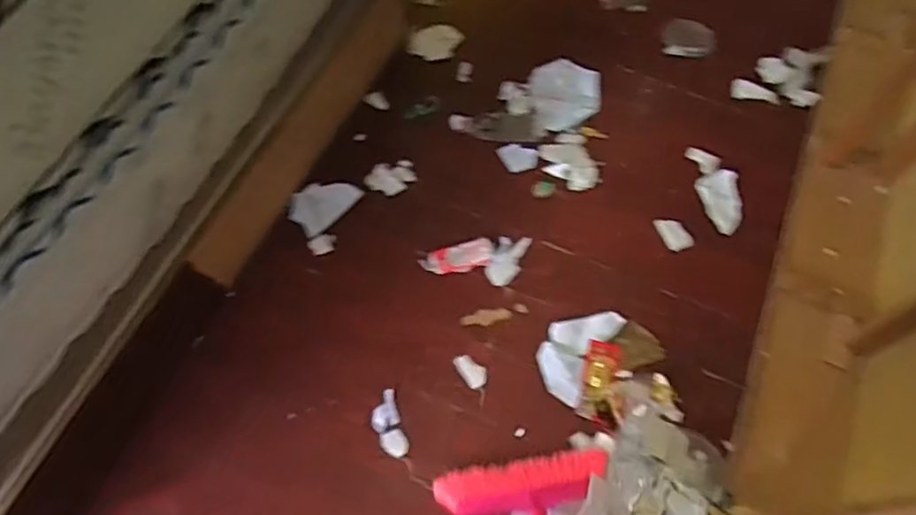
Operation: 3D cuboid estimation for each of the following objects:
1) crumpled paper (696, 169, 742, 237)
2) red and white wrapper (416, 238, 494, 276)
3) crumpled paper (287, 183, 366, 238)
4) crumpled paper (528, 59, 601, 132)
[{"bbox_3d":[0.671,-0.138,1.638,0.107,0.029,0.171,-11,65,-8],"label":"crumpled paper"},{"bbox_3d":[-0.001,0.000,1.526,0.171,0.017,0.073,-16,65,-10],"label":"red and white wrapper"},{"bbox_3d":[-0.326,-0.139,1.568,0.166,0.031,0.121,-39,71,-19],"label":"crumpled paper"},{"bbox_3d":[0.294,-0.446,1.760,0.194,0.022,0.221,-15,65,-10],"label":"crumpled paper"}]

